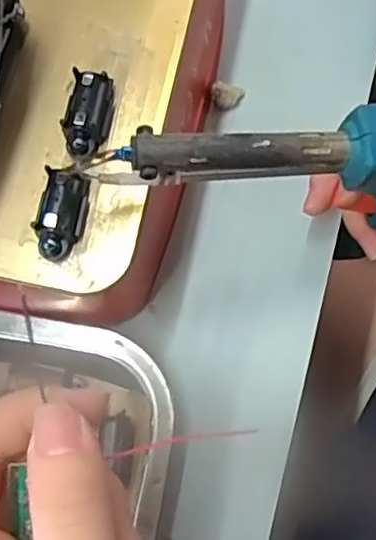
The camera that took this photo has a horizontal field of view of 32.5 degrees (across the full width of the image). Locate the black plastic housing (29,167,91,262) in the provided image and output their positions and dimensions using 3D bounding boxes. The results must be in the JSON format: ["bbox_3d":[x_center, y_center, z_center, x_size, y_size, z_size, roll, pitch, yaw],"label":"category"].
[{"bbox_3d":[-0.049,-0.022,0.252,0.017,0.014,0.033,3,74,3],"label":"black plastic housing"}]

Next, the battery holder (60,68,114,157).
[{"bbox_3d":[-0.040,-0.064,0.265,0.016,0.014,0.035,7,75,4],"label":"battery holder"}]

